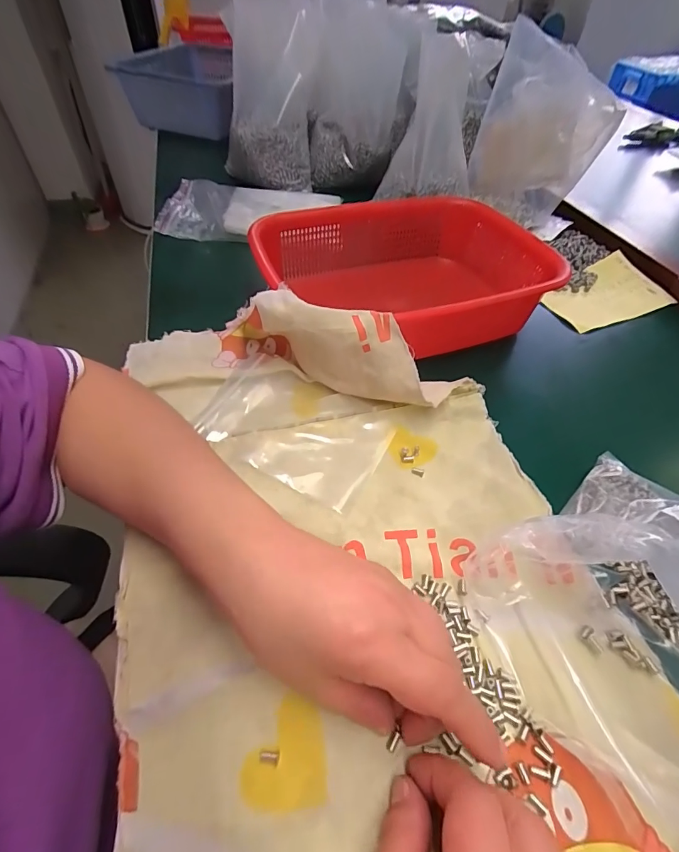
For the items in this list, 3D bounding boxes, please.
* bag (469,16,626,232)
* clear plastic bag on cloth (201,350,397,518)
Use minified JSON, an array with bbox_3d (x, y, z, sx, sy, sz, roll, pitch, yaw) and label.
[{"bbox_3d":[0.248,-0.347,0.515,0.143,0.199,0.047,9,50,5],"label":"bag"},{"bbox_3d":[-0.035,-0.001,0.334,0.142,0.013,0.099,26,54,18],"label":"clear plastic bag on cloth"}]

